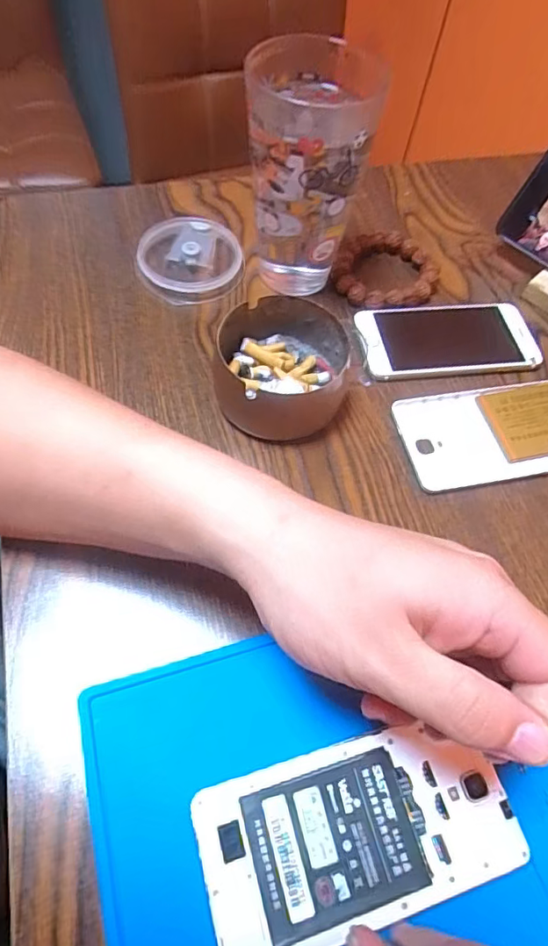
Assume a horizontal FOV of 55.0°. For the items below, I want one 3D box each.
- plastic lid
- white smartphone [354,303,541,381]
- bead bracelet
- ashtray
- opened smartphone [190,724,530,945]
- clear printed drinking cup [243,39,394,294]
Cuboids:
[{"bbox_3d":[-0.065,-0.170,0.415,0.080,0.017,0.080,2,60,-3],"label":"plastic lid"},{"bbox_3d":[0.131,-0.103,0.394,0.135,0.011,0.066,-5,61,-8],"label":"white smartphone"},{"bbox_3d":[0.089,-0.162,0.425,0.082,0.018,0.077,5,60,-2],"label":"bead bracelet"},{"bbox_3d":[0.005,-0.070,0.351,0.086,0.044,0.081,3,60,-3],"label":"ashtray"},{"bbox_3d":[0.038,0.161,0.237,0.138,0.007,0.069,-13,62,-11],"label":"opened smartphone"},{"bbox_3d":[0.019,-0.205,0.375,0.077,0.140,0.094,0,60,-4],"label":"clear printed drinking cup"}]

